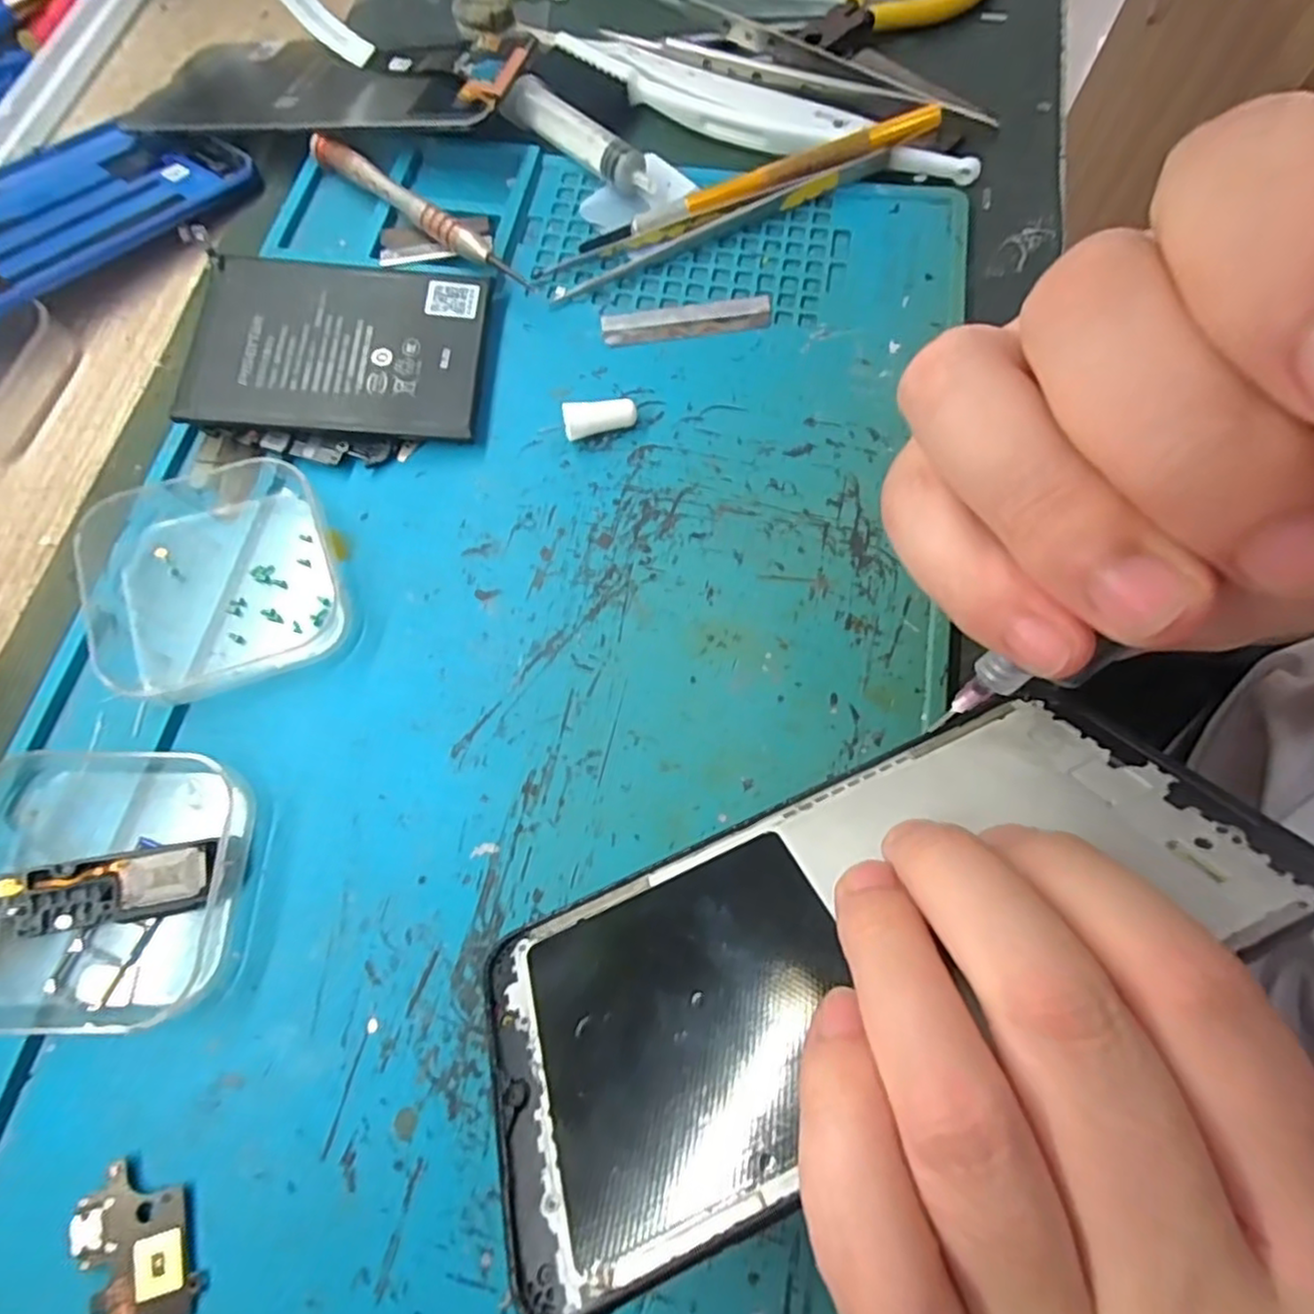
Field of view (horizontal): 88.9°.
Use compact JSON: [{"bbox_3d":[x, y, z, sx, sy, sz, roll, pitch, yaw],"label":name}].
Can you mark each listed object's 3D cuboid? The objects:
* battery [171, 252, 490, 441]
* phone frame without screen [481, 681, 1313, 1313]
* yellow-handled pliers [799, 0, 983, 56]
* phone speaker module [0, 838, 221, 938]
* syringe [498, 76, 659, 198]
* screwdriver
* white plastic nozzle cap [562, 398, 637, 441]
[{"bbox_3d":[-0.102,-0.101,0.215,0.087,0.004,0.064,2,72,-4],"label":"battery"},{"bbox_3d":[0.041,0.056,0.141,0.160,0.005,0.074,-25,31,-6],"label":"phone frame without screen"},{"bbox_3d":[0.097,-0.275,0.273,0.096,0.009,0.056,-39,75,-11],"label":"yellow-handled pliers"},{"bbox_3d":[-0.141,0.057,0.157,0.064,0.004,0.015,-4,71,-21],"label":"phone speaker module"},{"bbox_3d":[-0.029,-0.191,0.246,0.076,0.013,0.012,42,77,14],"label":"syringe"},{"bbox_3d":[-0.085,-0.158,0.237,0.110,0.013,0.008,40,77,13],"label":"screwdriver"},{"bbox_3d":[-0.018,-0.075,0.212,0.023,0.009,0.009,-13,71,-3],"label":"white plastic nozzle cap"}]

